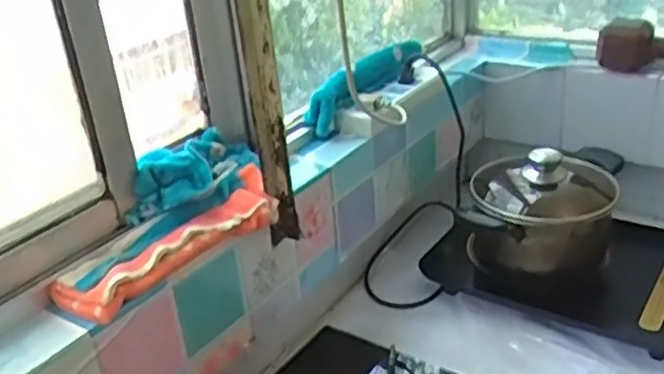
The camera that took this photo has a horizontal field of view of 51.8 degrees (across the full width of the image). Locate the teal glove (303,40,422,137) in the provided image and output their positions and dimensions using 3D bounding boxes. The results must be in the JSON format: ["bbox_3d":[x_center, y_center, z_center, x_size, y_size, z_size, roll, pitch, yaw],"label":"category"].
[{"bbox_3d":[0.060,-0.168,1.080,0.052,0.067,0.290,13,32,31],"label":"teal glove"}]

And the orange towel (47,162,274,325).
[{"bbox_3d":[-0.160,0.059,0.721,0.071,0.034,0.269,16,34,35],"label":"orange towel"}]

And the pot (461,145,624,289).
[{"bbox_3d":[0.331,0.038,1.076,0.212,0.174,0.230,-4,27,2],"label":"pot"}]

